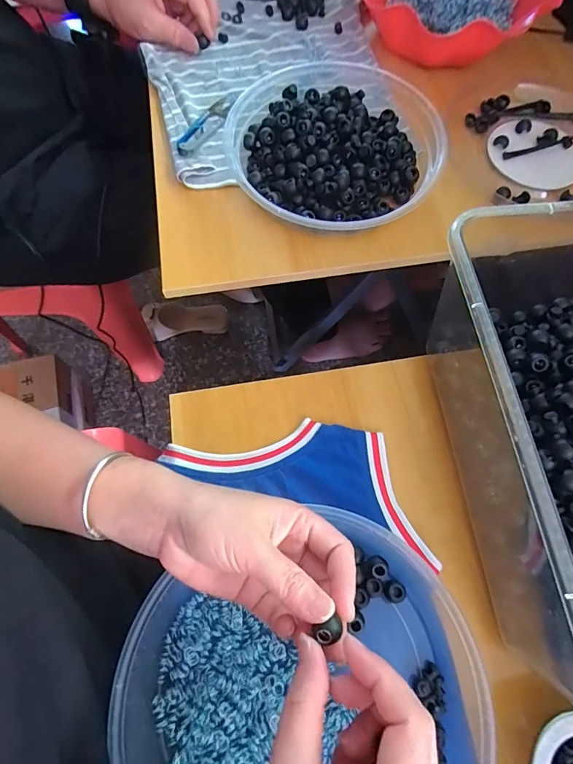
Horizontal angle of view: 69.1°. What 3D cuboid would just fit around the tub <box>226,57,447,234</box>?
[{"bbox_3d":[0.051,-0.234,0.406,0.202,0.033,0.222,0,68,0],"label":"tub"}]

